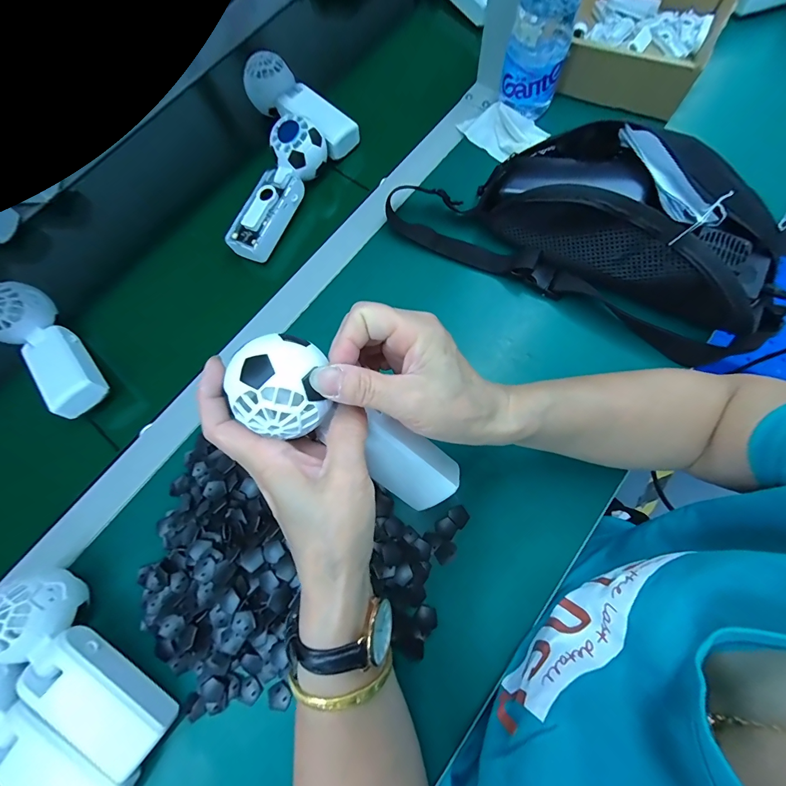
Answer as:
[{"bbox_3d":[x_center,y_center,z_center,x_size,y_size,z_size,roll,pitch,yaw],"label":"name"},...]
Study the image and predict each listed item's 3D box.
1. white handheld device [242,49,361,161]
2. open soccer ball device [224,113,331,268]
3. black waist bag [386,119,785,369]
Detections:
[{"bbox_3d":[-0.116,-0.360,0.440,0.163,0.040,0.049,38,80,15],"label":"white handheld device"},{"bbox_3d":[-0.135,-0.232,0.400,0.049,0.048,0.161,24,76,12],"label":"open soccer ball device"},{"bbox_3d":[0.198,-0.172,0.341,0.399,0.087,0.165,29,77,13],"label":"black waist bag"}]

